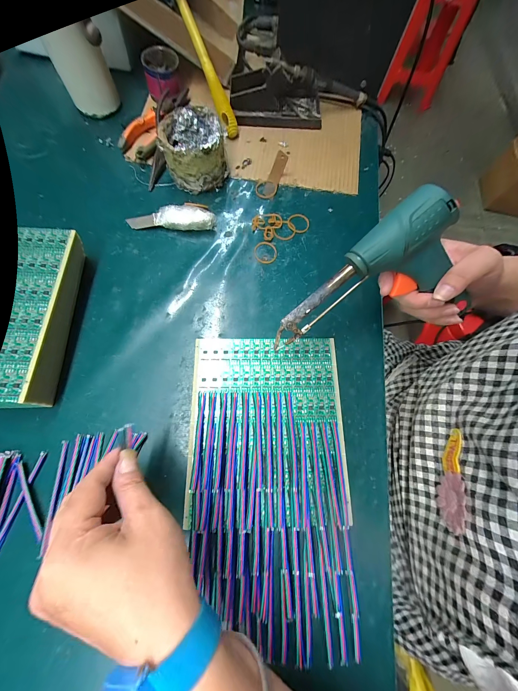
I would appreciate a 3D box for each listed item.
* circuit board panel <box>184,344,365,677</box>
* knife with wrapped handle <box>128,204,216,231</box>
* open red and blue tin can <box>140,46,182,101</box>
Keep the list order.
[{"bbox_3d":[0.010,0.124,0.255,0.161,0.024,0.279,0,72,-2],"label":"circuit board panel"},{"bbox_3d":[-0.118,-0.173,0.346,0.117,0.023,0.027,5,72,-1],"label":"knife with wrapped handle"},{"bbox_3d":[-0.150,-0.417,0.400,0.052,0.050,0.054,3,72,-2],"label":"open red and blue tin can"}]

